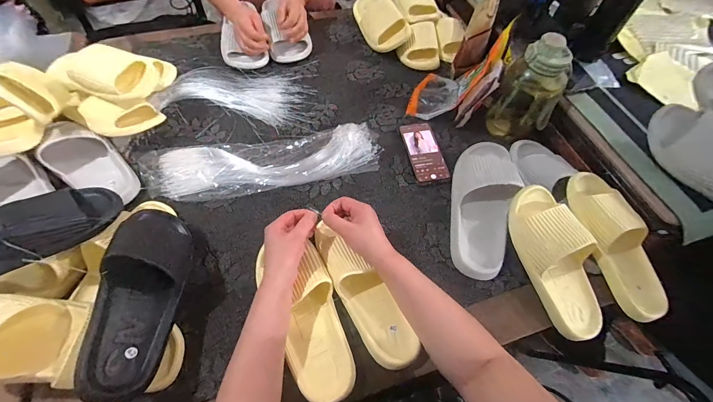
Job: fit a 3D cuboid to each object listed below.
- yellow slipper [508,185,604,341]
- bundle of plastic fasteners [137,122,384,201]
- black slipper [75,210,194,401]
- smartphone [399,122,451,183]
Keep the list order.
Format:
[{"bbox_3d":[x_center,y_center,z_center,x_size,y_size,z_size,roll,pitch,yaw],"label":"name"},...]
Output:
[{"bbox_3d":[0.340,0.094,0.531,0.109,0.067,0.249,-16,83,-11],"label":"yellow slipper"},{"bbox_3d":[-0.180,-0.083,0.652,0.459,0.038,0.132,-9,60,-7],"label":"bundle of plastic fasteners"},{"bbox_3d":[-0.309,0.129,0.460,0.111,0.083,0.264,23,56,-33],"label":"black slipper"},{"bbox_3d":[0.146,-0.108,0.695,0.072,0.013,0.159,-7,60,-7],"label":"smartphone"}]

